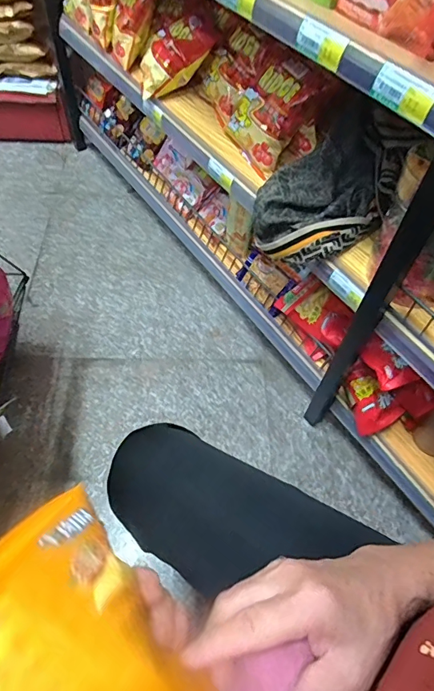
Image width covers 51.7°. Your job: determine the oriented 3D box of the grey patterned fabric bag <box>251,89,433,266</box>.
[{"bbox_3d":[0.195,-0.271,0.755,0.199,0.158,0.248,32,60,17],"label":"grey patterned fabric bag"}]

